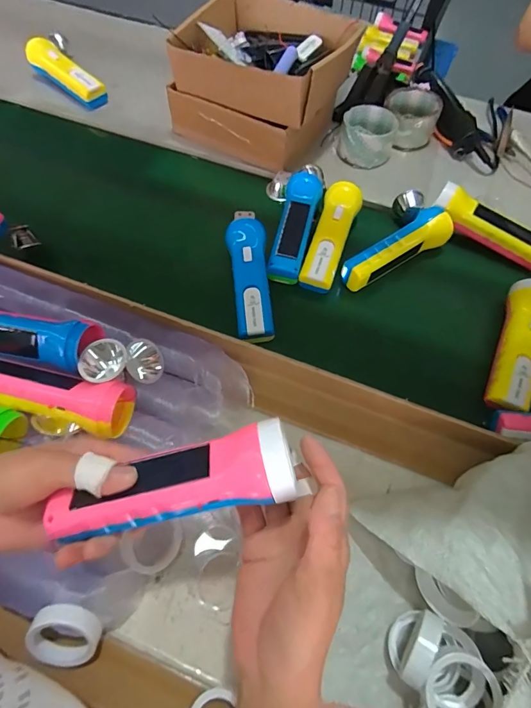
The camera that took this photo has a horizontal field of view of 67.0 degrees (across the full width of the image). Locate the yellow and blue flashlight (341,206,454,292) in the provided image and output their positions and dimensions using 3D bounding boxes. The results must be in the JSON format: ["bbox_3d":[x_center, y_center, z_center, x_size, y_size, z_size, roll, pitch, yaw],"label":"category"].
[{"bbox_3d":[0.171,-0.134,0.529,0.160,0.057,0.041,-30,68,-15],"label":"yellow and blue flashlight"}]

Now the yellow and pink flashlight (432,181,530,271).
[{"bbox_3d":[0.301,-0.167,0.537,0.159,0.052,0.045,30,67,12],"label":"yellow and pink flashlight"}]

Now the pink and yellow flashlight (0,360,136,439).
[{"bbox_3d":[-0.206,0.036,0.382,0.162,0.056,0.052,15,64,6],"label":"pink and yellow flashlight"}]

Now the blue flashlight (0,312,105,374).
[{"bbox_3d":[-0.242,-0.016,0.396,0.161,0.046,0.044,11,64,4],"label":"blue flashlight"}]

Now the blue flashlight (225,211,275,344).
[{"bbox_3d":[-0.020,-0.094,0.490,0.047,0.037,0.171,-3,64,-3],"label":"blue flashlight"}]

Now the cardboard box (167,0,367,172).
[{"bbox_3d":[0.000,-0.417,0.601,0.224,0.134,0.212,30,67,13],"label":"cardboard box"}]

